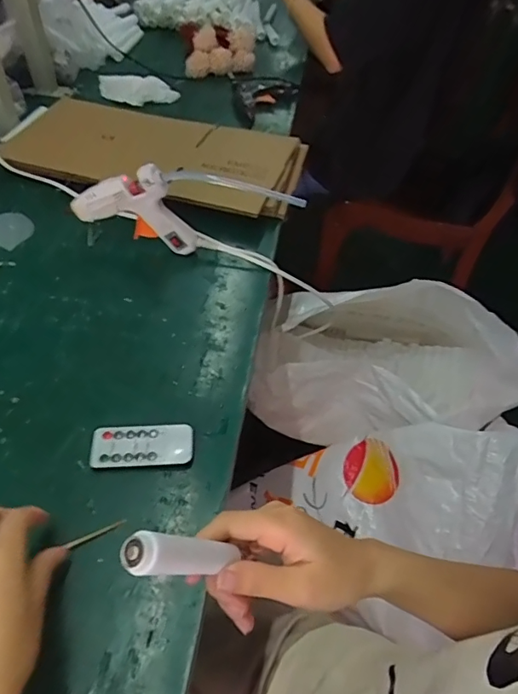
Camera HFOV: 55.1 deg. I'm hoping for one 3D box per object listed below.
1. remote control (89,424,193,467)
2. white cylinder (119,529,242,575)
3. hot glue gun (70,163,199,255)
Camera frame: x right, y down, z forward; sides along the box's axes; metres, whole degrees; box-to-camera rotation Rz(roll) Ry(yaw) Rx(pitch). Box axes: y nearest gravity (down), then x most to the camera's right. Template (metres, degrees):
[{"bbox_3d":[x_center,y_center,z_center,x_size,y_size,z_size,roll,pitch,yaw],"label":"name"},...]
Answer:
[{"bbox_3d":[-0.100,0.085,0.427,0.084,0.006,0.037,0,50,-4],"label":"remote control"},{"bbox_3d":[-0.037,0.110,0.263,0.014,0.081,0.019,-39,54,14],"label":"white cylinder"},{"bbox_3d":[-0.142,-0.157,0.567,0.137,0.103,0.022,4,50,0],"label":"hot glue gun"}]

